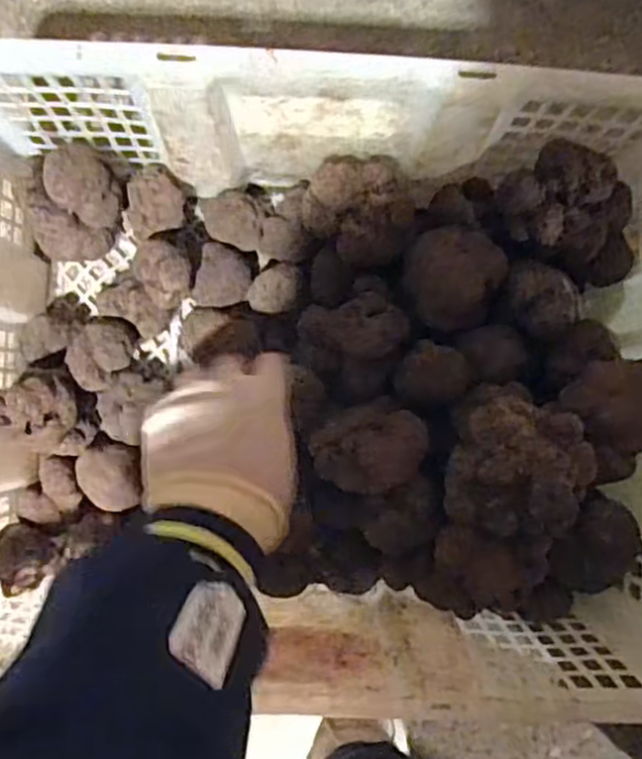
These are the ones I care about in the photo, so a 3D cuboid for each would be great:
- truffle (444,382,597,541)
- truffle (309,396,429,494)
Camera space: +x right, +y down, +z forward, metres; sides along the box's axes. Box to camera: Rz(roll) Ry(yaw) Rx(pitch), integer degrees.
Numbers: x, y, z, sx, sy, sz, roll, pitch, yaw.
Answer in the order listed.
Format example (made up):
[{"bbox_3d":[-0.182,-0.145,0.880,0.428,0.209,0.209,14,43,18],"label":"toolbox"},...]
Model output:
[{"bbox_3d":[0.121,0.049,0.457,0.074,0.066,0.088,12,89,-2],"label":"truffle"},{"bbox_3d":[0.032,0.044,0.485,0.072,0.037,0.055,-23,90,-2],"label":"truffle"}]

